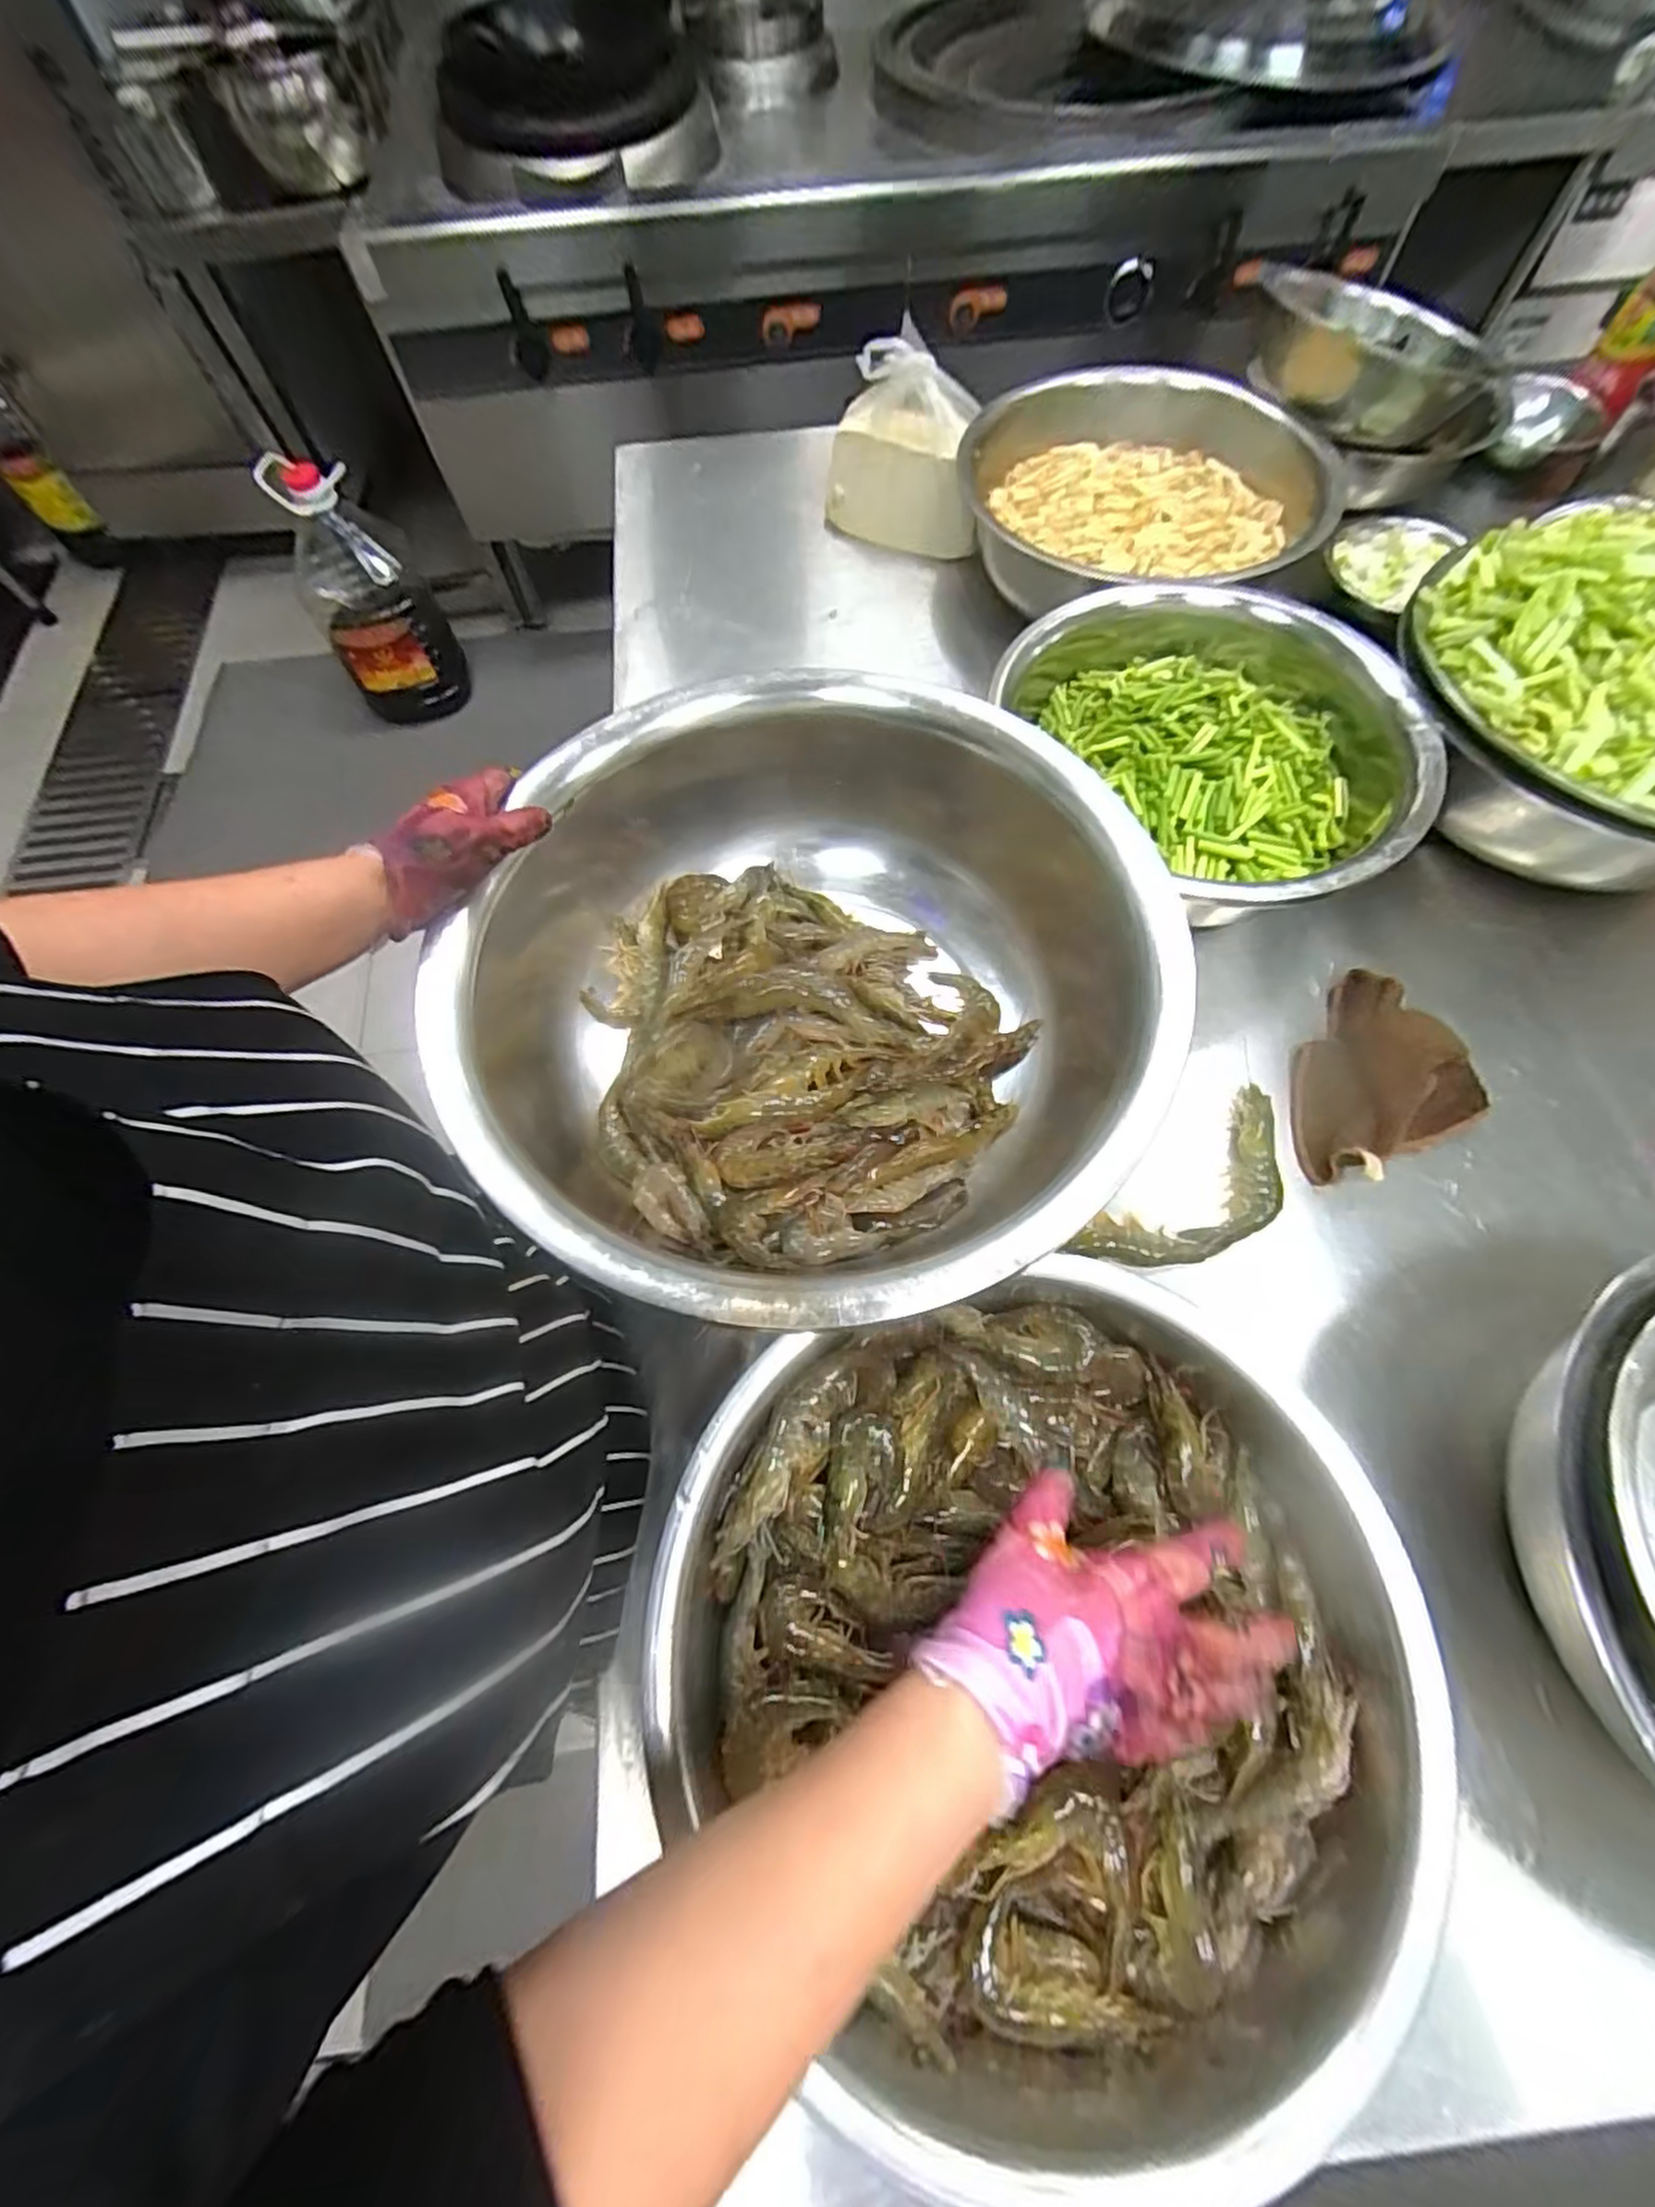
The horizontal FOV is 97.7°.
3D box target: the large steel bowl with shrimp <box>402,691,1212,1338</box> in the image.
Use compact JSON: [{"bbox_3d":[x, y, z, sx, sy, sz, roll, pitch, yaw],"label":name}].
[{"bbox_3d":[-0.031,-0.089,0.545,0.470,0.144,0.467,16,68,9],"label":"large steel bowl with shrimp"}]

